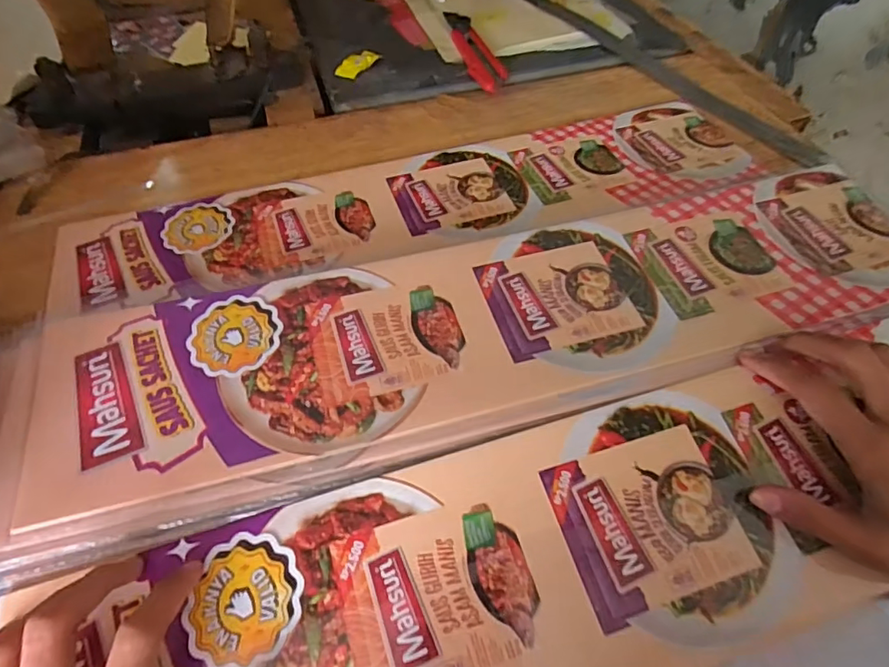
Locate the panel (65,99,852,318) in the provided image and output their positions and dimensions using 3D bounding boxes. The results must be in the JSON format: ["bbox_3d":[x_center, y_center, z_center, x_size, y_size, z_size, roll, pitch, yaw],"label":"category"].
[{"bbox_3d":[0.007,-0.117,0.437,0.585,0.007,0.128,-13,53,-10],"label":"panel"}]

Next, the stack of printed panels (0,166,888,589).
[{"bbox_3d":[0.032,-0.005,0.333,0.556,0.030,0.143,-14,54,-11],"label":"stack of printed panels"}]

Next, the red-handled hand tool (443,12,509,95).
[{"bbox_3d":[0.033,-0.308,0.575,0.038,0.018,0.160,-11,53,-9],"label":"red-handled hand tool"}]

